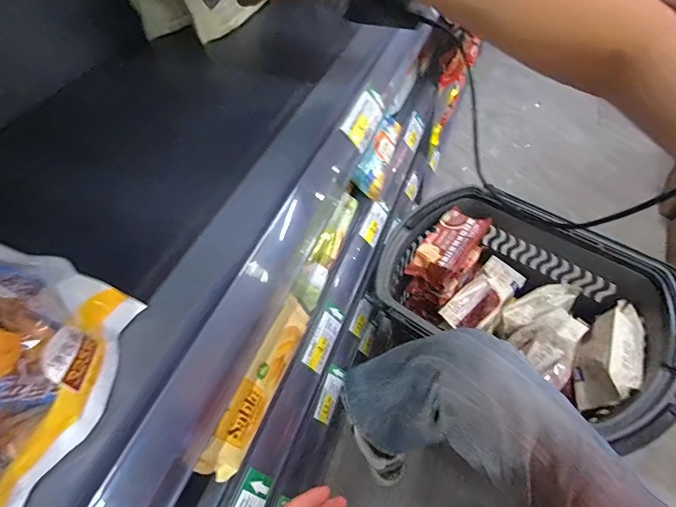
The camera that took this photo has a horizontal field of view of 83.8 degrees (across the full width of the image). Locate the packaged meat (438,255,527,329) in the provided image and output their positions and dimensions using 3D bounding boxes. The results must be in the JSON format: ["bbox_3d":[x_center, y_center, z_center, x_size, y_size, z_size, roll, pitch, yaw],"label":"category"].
[{"bbox_3d":[0.299,0.080,0.765,0.195,0.044,0.083,-37,59,-21],"label":"packaged meat"}]

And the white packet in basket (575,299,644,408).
[{"bbox_3d":[0.457,0.162,0.627,0.075,0.063,0.199,25,59,21],"label":"white packet in basket"}]

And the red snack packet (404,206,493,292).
[{"bbox_3d":[0.216,-0.010,0.744,0.084,0.062,0.158,34,63,25],"label":"red snack packet"}]

